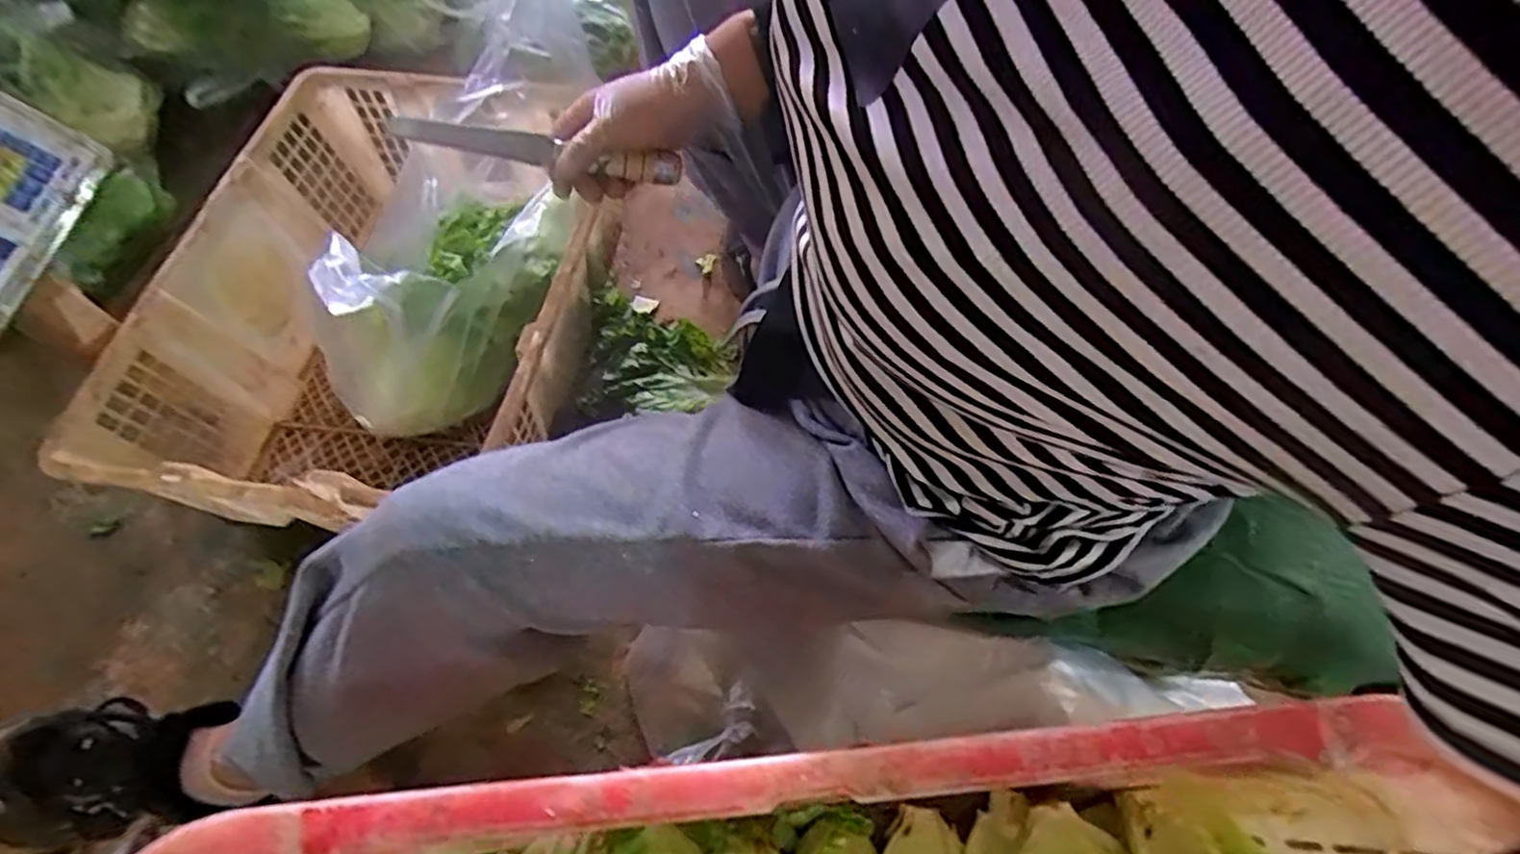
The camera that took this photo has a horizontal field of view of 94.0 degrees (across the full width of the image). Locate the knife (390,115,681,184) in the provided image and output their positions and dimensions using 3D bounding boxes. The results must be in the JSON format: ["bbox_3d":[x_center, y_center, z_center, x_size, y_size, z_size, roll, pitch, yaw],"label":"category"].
[{"bbox_3d":[-0.151,-0.195,0.502,0.195,0.022,0.014,1,61,-22],"label":"knife"}]

